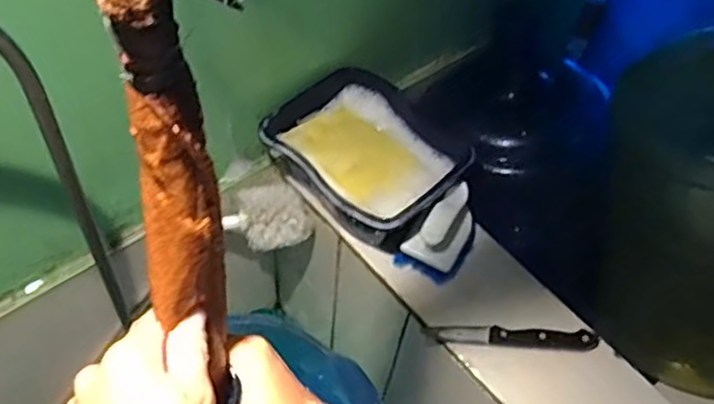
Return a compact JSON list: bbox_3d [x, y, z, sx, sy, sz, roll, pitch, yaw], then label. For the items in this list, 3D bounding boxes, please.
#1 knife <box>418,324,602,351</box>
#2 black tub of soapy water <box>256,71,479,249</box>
[{"bbox_3d":[0.160,0.136,0.677,0.175,0.013,0.020,4,52,-2],"label":"knife"},{"bbox_3d":[0.007,-0.043,0.757,0.206,0.086,0.167,40,59,23],"label":"black tub of soapy water"}]

